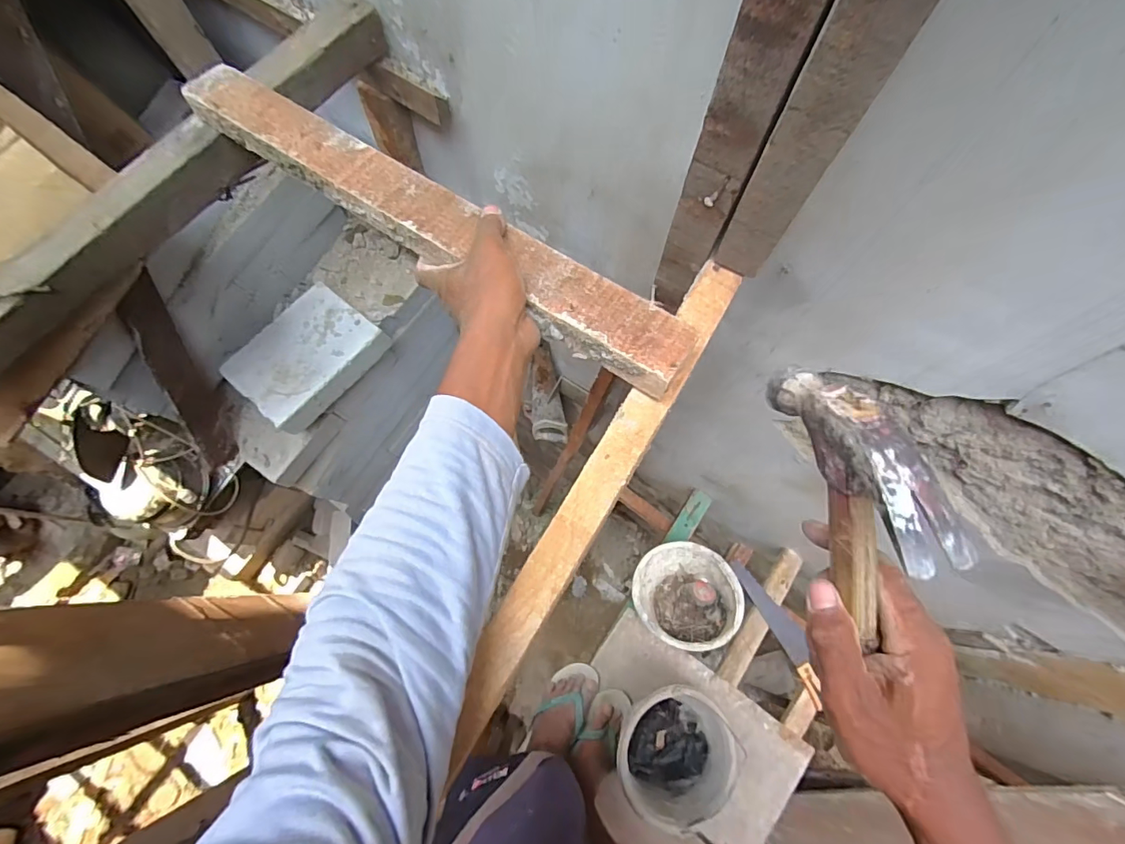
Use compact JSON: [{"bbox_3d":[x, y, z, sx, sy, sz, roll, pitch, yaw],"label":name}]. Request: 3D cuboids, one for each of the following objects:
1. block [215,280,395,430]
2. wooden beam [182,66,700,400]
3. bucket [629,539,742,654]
[{"bbox_3d":[-0.539,-0.138,1.057,0.214,0.068,0.282,38,76,11],"label":"block"},{"bbox_3d":[-0.131,-0.189,0.452,0.547,0.031,0.067,32,75,13],"label":"wooden beam"},{"bbox_3d":[0.282,0.411,1.193,0.214,0.191,0.223,-3,73,-1],"label":"bucket"}]

